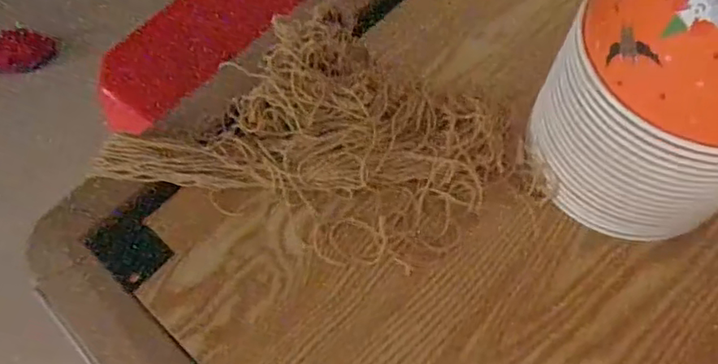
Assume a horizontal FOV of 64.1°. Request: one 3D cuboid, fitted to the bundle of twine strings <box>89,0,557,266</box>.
[{"bbox_3d":[-0.016,-0.043,0.477,0.340,0.039,0.213,21,66,12],"label":"bundle of twine strings"}]

